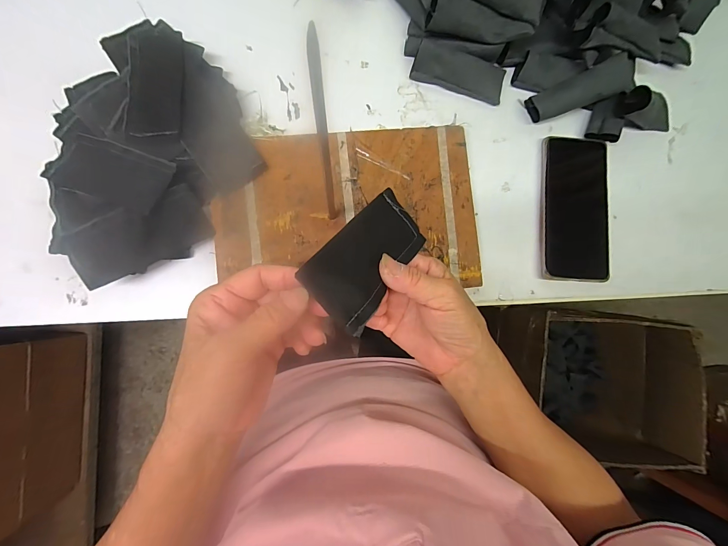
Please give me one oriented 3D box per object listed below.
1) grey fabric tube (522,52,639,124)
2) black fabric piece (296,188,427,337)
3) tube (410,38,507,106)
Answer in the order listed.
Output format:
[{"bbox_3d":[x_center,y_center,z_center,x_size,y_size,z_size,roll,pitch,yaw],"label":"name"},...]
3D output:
[{"bbox_3d":[0.244,-0.200,0.361,0.120,0.028,0.038,-22,89,9],"label":"grey fabric tube"},{"bbox_3d":[0.006,-0.015,0.237,0.052,0.016,0.113,40,53,-2],"label":"black fabric piece"},{"bbox_3d":[0.107,-0.223,0.361,0.102,0.028,0.041,14,86,-4],"label":"tube"}]

